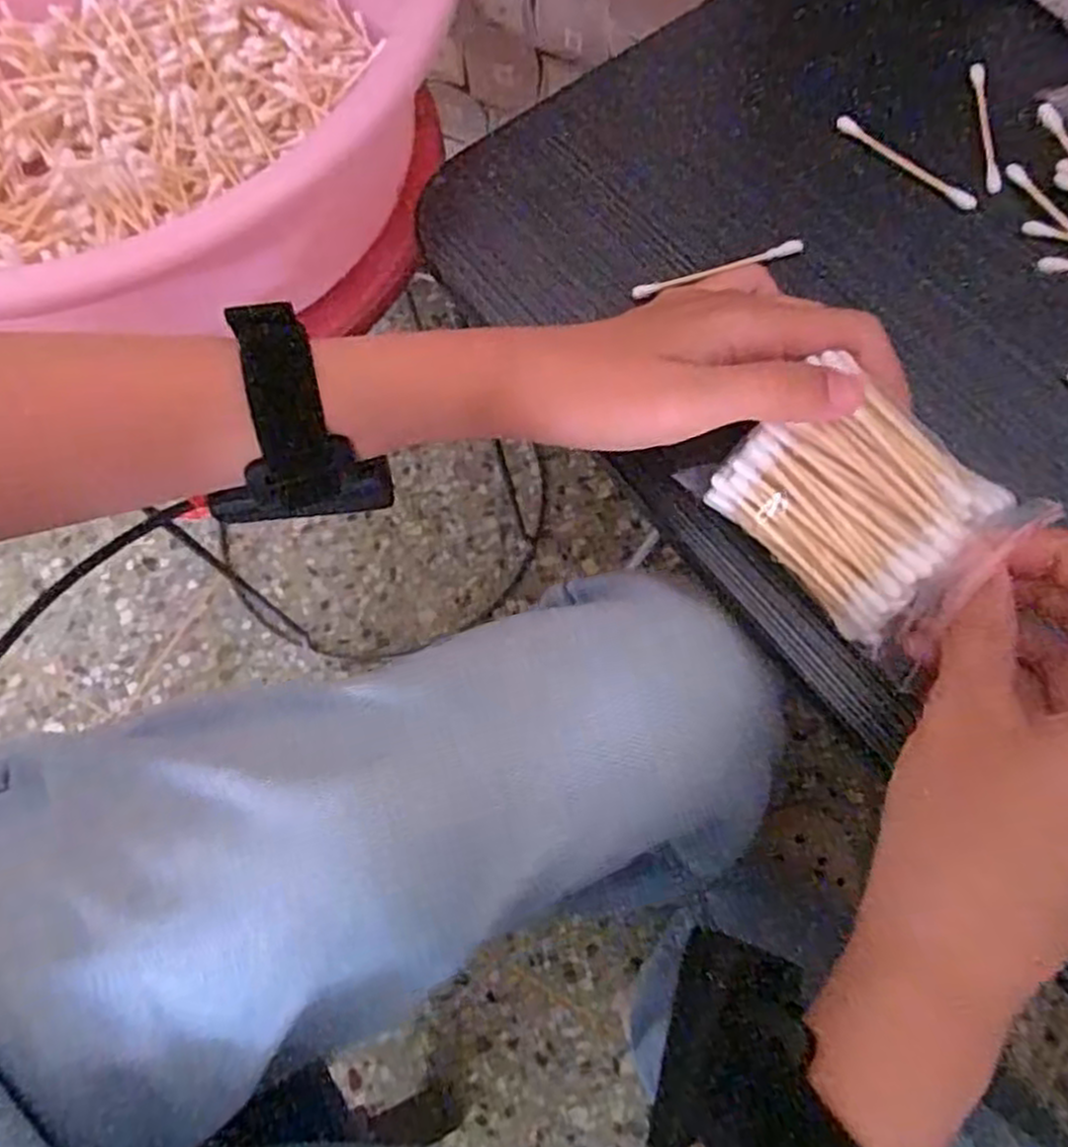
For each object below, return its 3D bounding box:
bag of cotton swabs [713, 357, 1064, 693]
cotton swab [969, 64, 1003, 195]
[{"bbox_3d":[0.105,-0.018,0.246,0.053,0.039,0.083,-41,71,-9],"label":"bag of cotton swabs"},{"bbox_3d":[0.189,-0.188,0.327,0.006,0.004,0.067,2,69,4],"label":"cotton swab"}]

